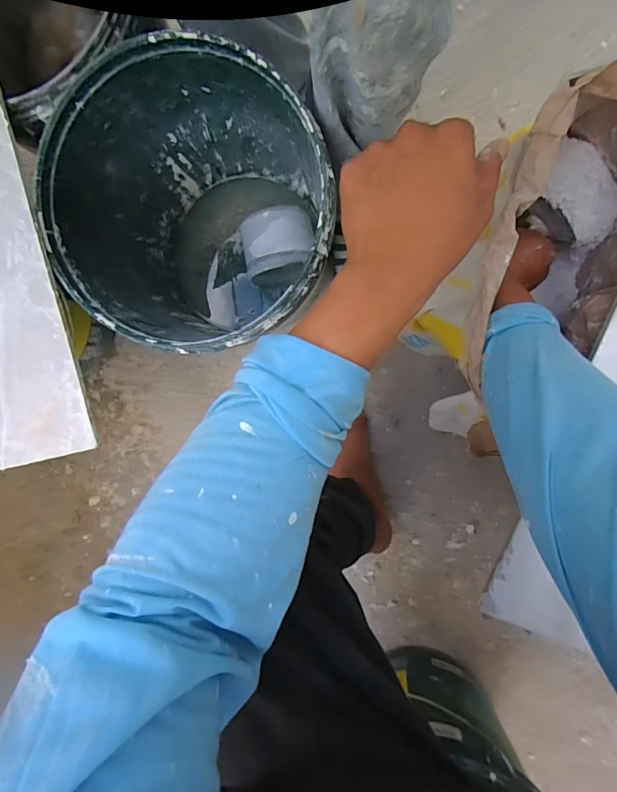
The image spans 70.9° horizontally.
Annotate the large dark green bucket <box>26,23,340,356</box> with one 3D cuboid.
[{"bbox_3d":[-0.135,-0.221,0.605,0.284,0.329,0.294,0,93,4],"label":"large dark green bucket"}]

